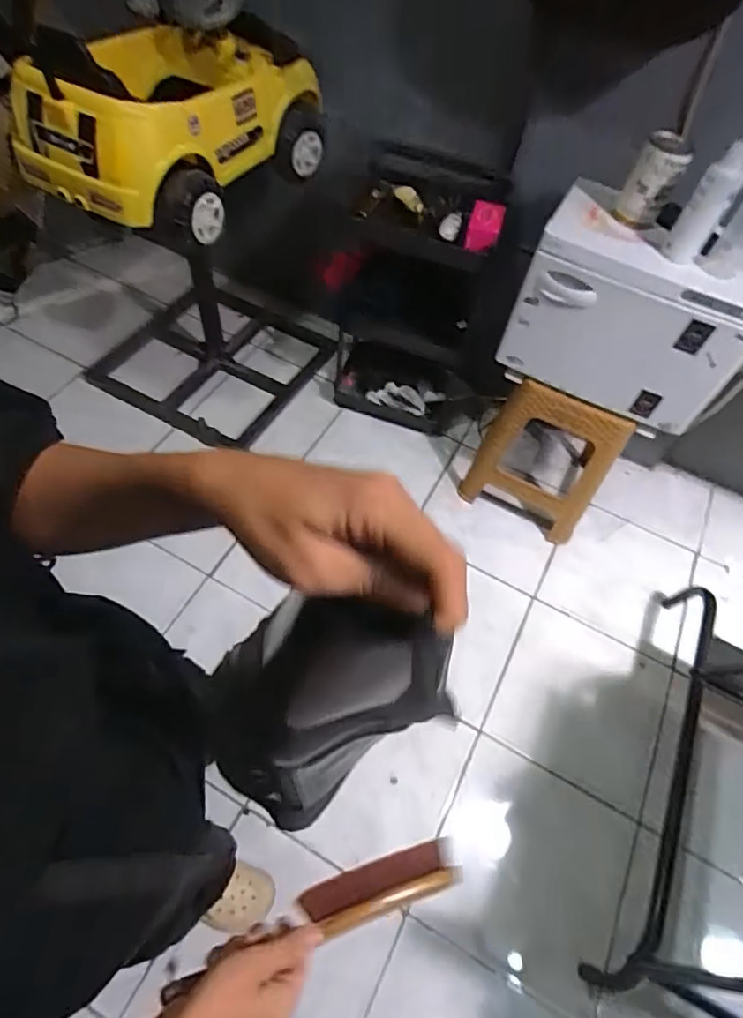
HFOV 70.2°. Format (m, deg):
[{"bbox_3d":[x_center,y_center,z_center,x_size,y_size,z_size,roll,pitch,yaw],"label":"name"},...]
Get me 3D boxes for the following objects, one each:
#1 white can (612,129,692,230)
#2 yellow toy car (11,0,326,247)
[{"bbox_3d":[0.561,-0.654,1.059,0.091,0.140,0.088,32,61,13],"label":"white can"},{"bbox_3d":[-0.452,-0.891,1.169,0.467,0.337,0.626,25,59,9],"label":"yellow toy car"}]

